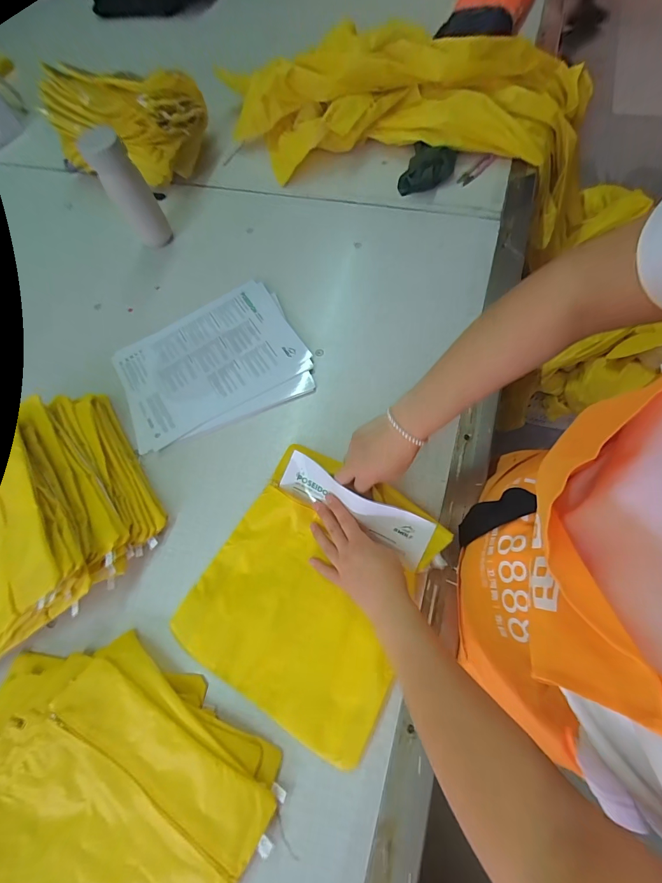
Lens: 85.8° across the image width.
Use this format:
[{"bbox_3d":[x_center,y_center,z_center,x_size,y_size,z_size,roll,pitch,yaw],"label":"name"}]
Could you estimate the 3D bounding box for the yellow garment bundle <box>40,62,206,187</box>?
[{"bbox_3d":[-0.417,-0.643,0.741,0.295,0.133,0.164,5,69,5],"label":"yellow garment bundle"}]

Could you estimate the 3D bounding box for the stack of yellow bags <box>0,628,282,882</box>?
[{"bbox_3d":[-0.275,0.421,0.372,0.335,0.027,0.349,26,72,13],"label":"stack of yellow bags"}]

